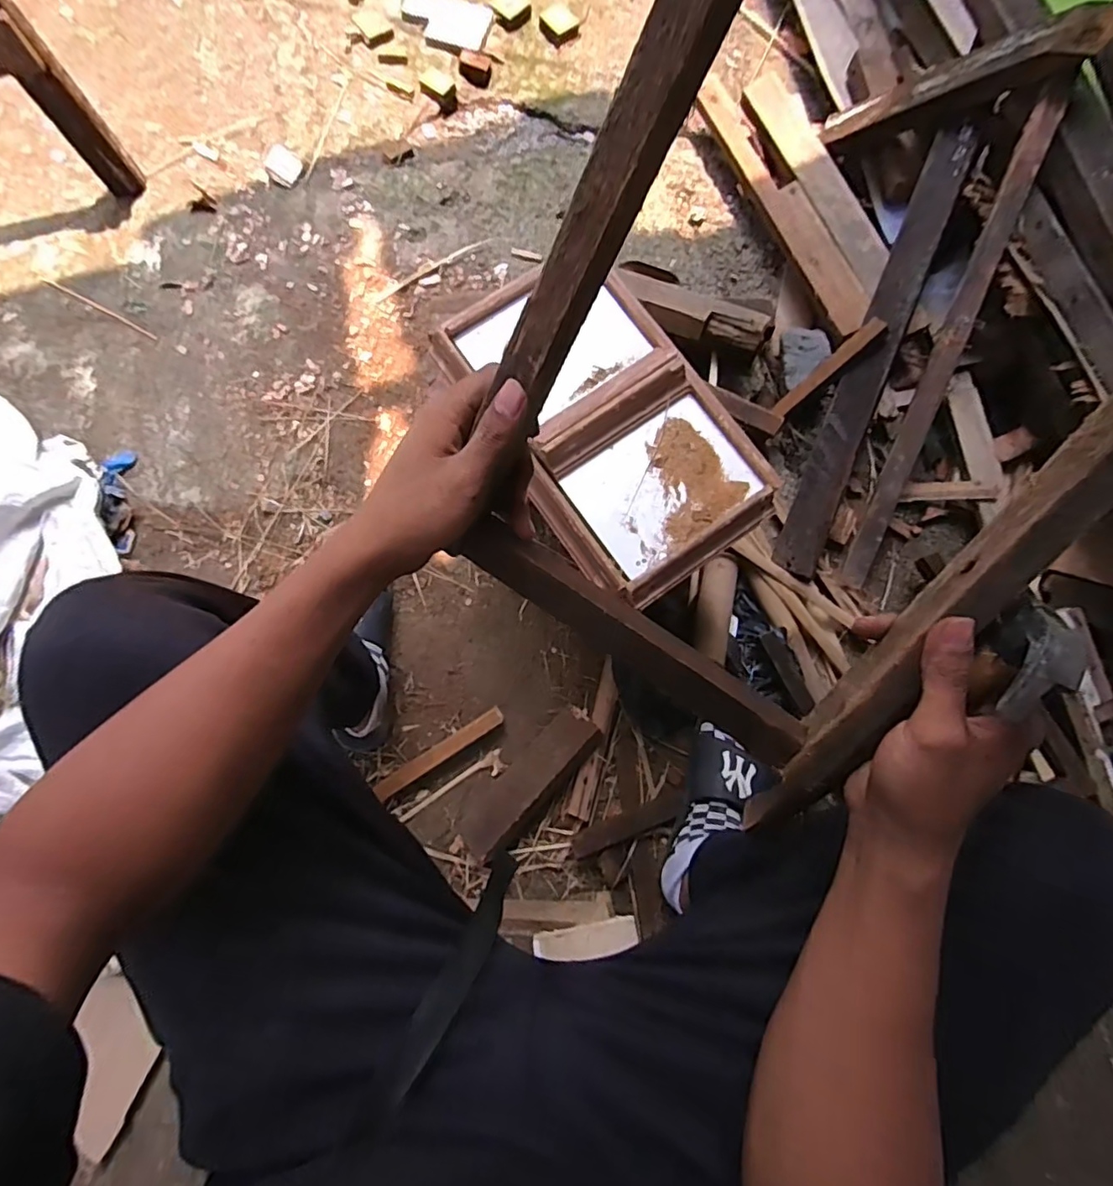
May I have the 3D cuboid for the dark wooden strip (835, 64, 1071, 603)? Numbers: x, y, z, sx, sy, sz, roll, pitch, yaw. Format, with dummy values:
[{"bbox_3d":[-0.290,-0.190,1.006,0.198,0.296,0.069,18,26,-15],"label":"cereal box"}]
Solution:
[{"bbox_3d":[0.553,-0.344,0.795,0.032,0.031,0.695,19,99,2],"label":"dark wooden strip"}]

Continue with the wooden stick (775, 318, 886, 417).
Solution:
[{"bbox_3d":[0.395,-0.325,0.824,0.173,0.024,0.024,-43,81,20],"label":"wooden stick"}]

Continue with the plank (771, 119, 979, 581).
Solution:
[{"bbox_3d":[0.470,-0.354,0.819,0.073,0.047,0.691,21,90,3],"label":"plank"}]

